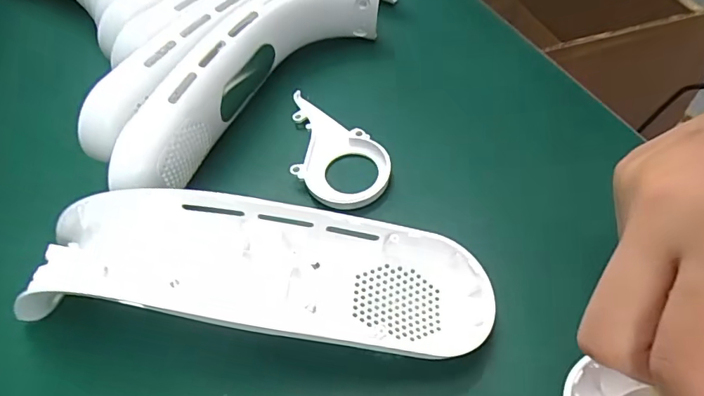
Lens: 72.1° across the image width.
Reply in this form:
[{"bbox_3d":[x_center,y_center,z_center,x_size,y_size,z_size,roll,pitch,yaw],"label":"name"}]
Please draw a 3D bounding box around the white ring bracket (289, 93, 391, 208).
[{"bbox_3d":[-0.017,-0.027,0.265,0.045,0.009,0.090,-35,56,-25],"label":"white ring bracket"}]

